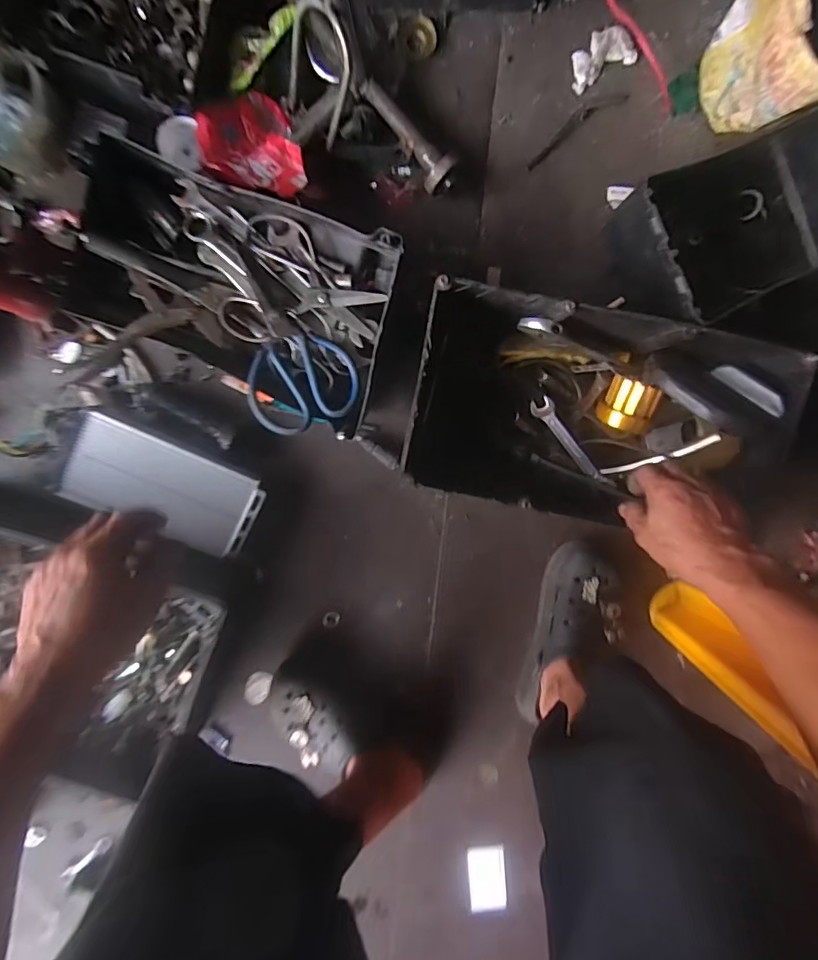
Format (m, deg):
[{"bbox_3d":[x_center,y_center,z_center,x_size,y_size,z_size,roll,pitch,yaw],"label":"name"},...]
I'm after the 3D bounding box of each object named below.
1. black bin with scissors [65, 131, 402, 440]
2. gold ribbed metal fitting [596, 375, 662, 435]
[{"bbox_3d":[-0.199,-0.213,0.597,0.359,0.090,0.245,18,95,-3],"label":"black bin with scissors"},{"bbox_3d":[0.254,-0.086,0.596,0.048,0.050,0.058,21,95,-3],"label":"gold ribbed metal fitting"}]

